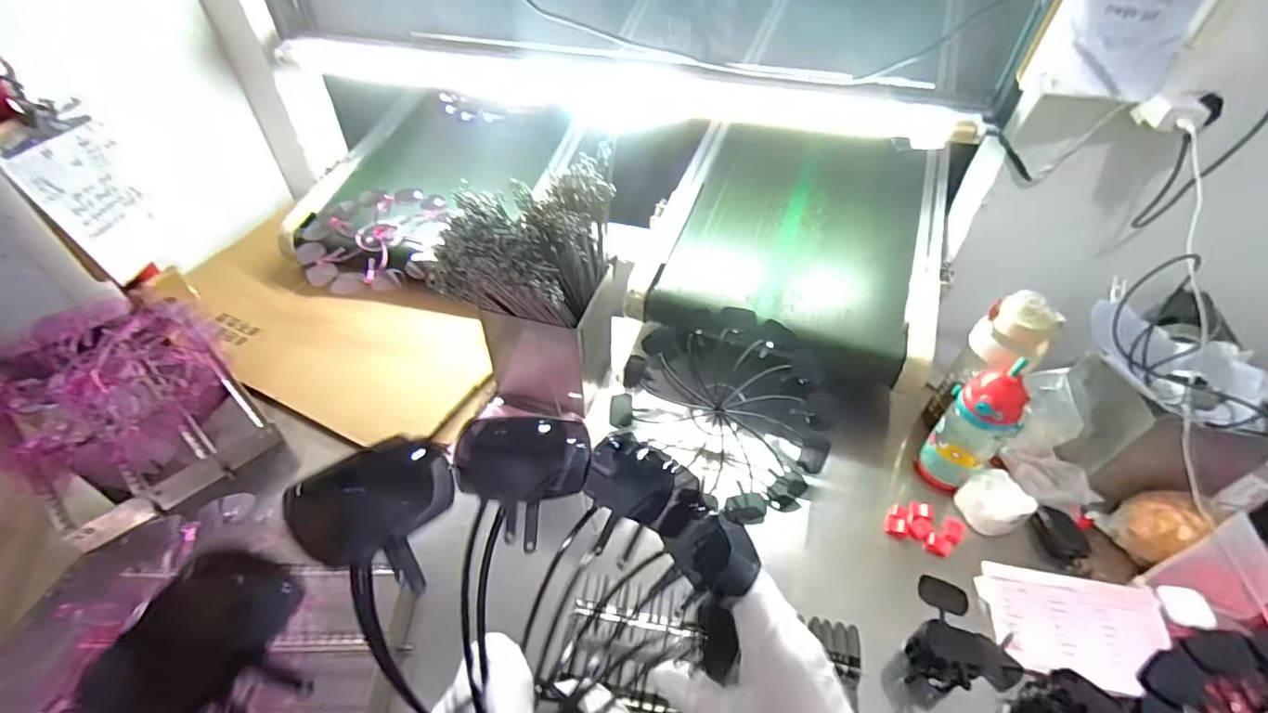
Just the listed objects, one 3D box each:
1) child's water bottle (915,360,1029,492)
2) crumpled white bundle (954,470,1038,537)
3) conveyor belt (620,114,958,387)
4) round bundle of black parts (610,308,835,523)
[{"bbox_3d":[0.462,0.098,0.733,0.066,0.203,0.082,-6,46,-8],"label":"child's water bottle"},{"bbox_3d":[0.498,0.199,0.733,0.081,0.047,0.075,1,45,-1],"label":"crumpled white bundle"},{"bbox_3d":[0.314,-0.204,0.967,0.439,0.136,0.537,17,62,13],"label":"conveyor belt"},{"bbox_3d":[0.143,0.067,0.826,0.255,0.139,0.315,-34,55,-30],"label":"round bundle of black parts"}]

